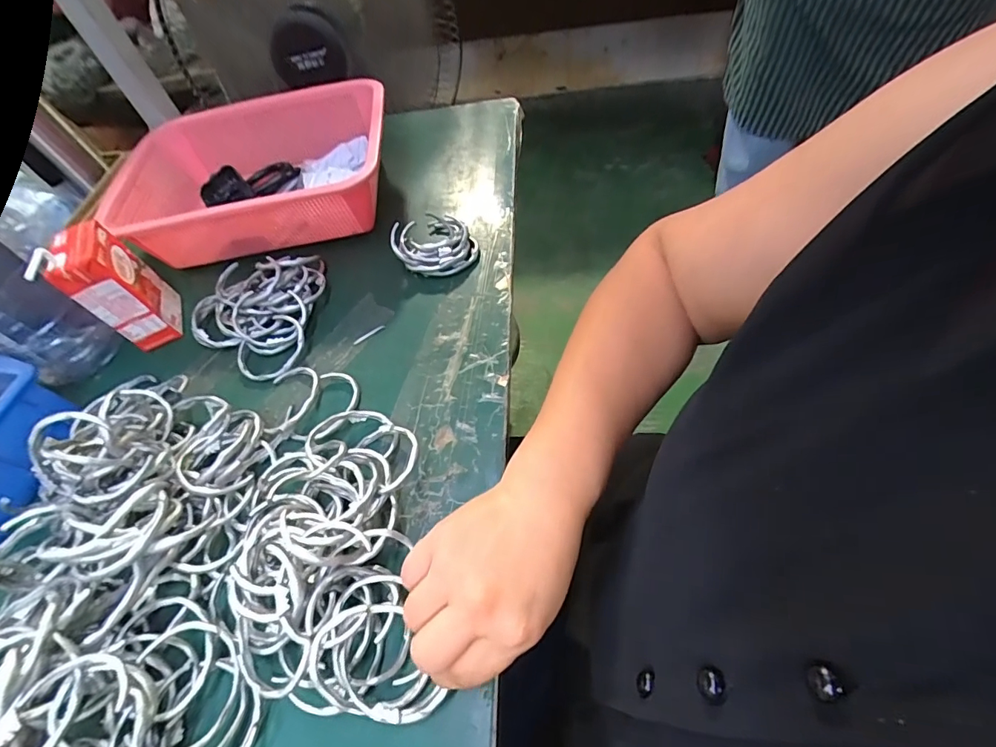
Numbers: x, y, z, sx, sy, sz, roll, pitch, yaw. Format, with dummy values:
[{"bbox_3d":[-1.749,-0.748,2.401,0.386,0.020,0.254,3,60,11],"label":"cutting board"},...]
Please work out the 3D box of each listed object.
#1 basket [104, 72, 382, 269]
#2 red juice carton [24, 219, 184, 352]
[{"bbox_3d":[-0.273,-0.232,0.527,0.300,0.082,0.197,-11,55,2],"label":"basket"},{"bbox_3d":[-0.365,-0.083,0.444,0.044,0.112,0.072,-24,56,-6],"label":"red juice carton"}]

